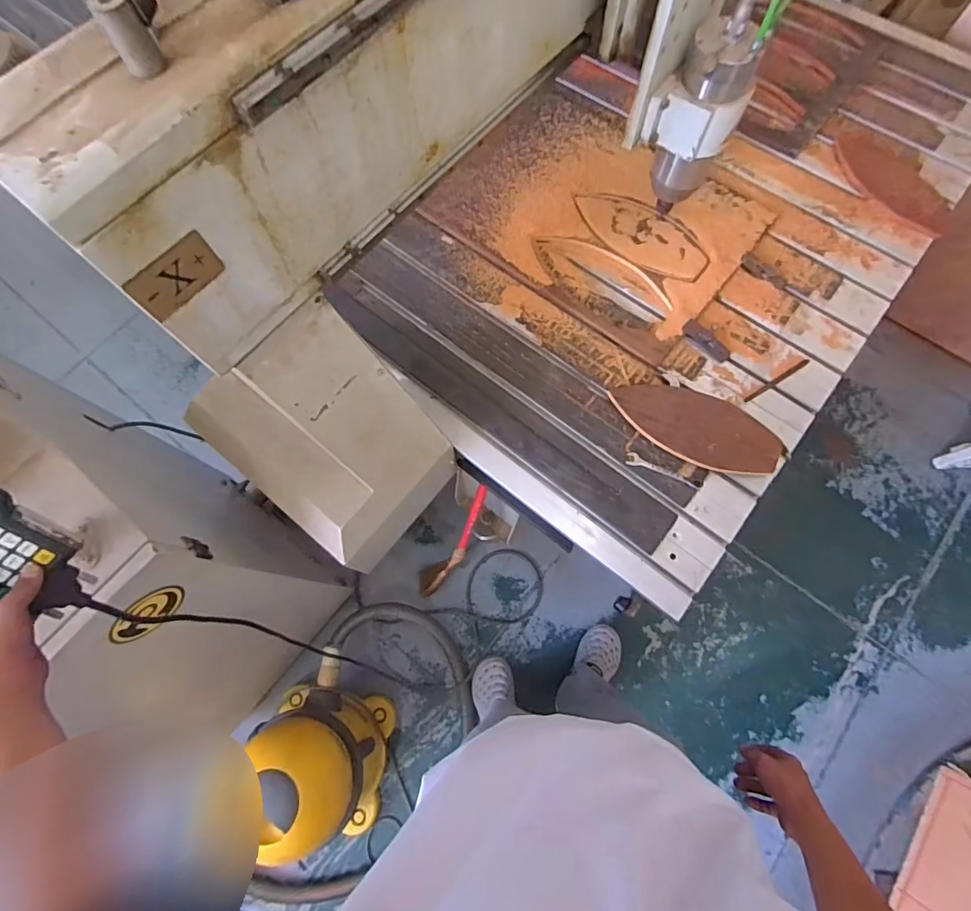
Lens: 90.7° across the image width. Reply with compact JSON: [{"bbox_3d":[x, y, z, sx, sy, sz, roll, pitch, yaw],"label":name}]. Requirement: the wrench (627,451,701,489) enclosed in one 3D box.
[{"bbox_3d":[0.302,0.025,0.808,0.127,0.005,0.022,21,74,9],"label":"wrench"}]

